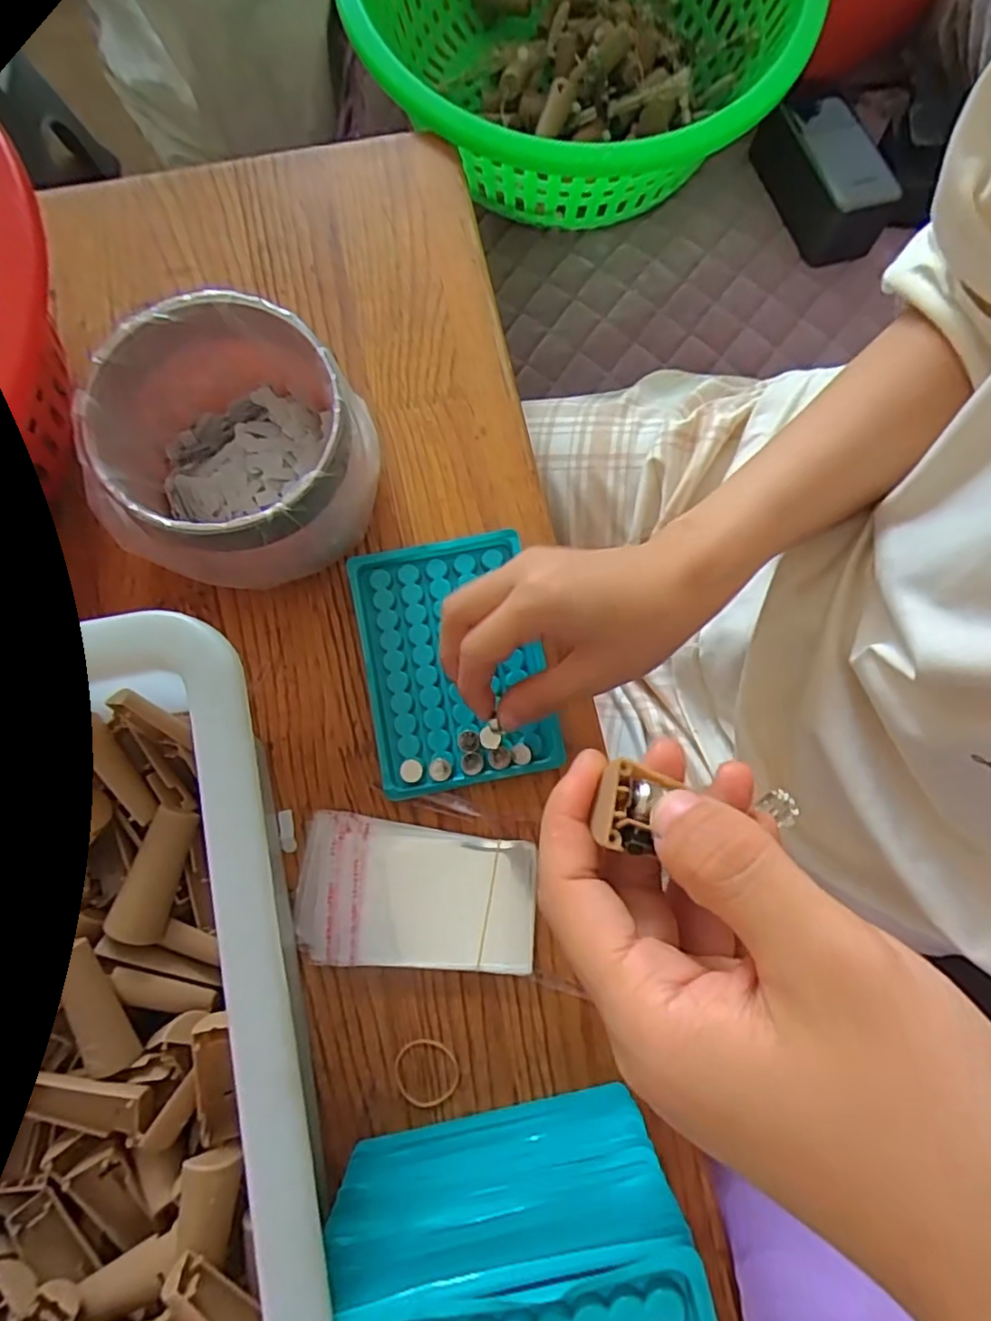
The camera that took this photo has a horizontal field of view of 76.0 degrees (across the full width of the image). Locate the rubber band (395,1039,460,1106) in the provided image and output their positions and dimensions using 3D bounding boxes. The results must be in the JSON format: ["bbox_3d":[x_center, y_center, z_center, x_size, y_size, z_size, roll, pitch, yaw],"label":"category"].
[{"bbox_3d":[-0.033,0.200,0.308,0.031,0.004,0.029,0,79,-1],"label":"rubber band"}]

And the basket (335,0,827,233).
[{"bbox_3d":[0.064,-0.474,0.474,0.313,0.124,0.337,29,80,5],"label":"basket"}]

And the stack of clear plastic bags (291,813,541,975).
[{"bbox_3d":[-0.040,0.117,0.321,0.117,0.007,0.069,3,79,0],"label":"stack of clear plastic bags"}]

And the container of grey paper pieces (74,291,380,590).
[{"bbox_3d":[-0.123,-0.102,0.319,0.112,0.086,0.111,0,79,-1],"label":"container of grey paper pieces"}]

